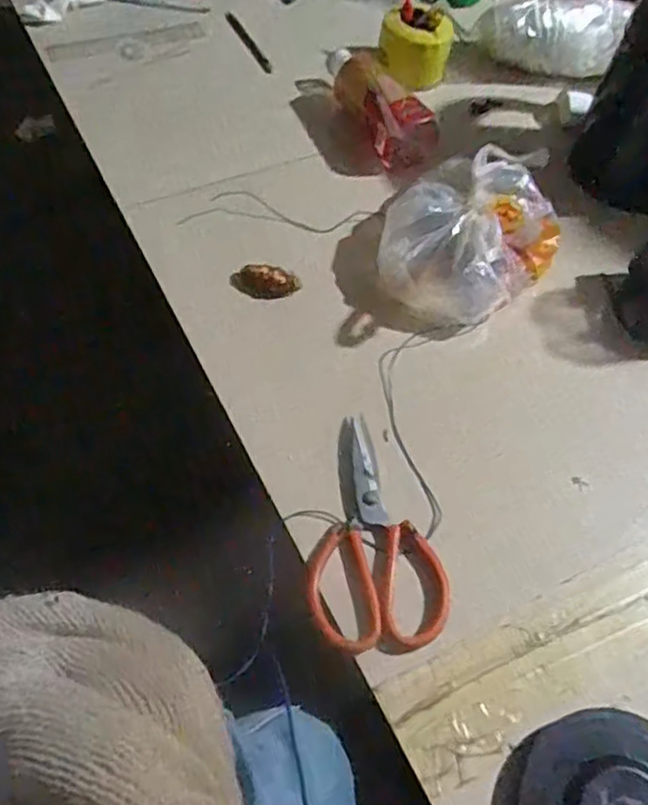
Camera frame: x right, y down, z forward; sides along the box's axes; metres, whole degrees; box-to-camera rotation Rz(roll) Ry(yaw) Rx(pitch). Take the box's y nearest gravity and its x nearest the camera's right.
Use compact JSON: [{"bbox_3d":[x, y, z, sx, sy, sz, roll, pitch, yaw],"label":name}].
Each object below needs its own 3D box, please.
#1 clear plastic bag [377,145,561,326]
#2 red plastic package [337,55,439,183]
[{"bbox_3d":[0.139,-0.177,0.690,0.192,0.096,0.163,-35,66,-22],"label":"clear plastic bag"},{"bbox_3d":[0.071,-0.339,0.801,0.072,0.066,0.158,-18,61,-15],"label":"red plastic package"}]

